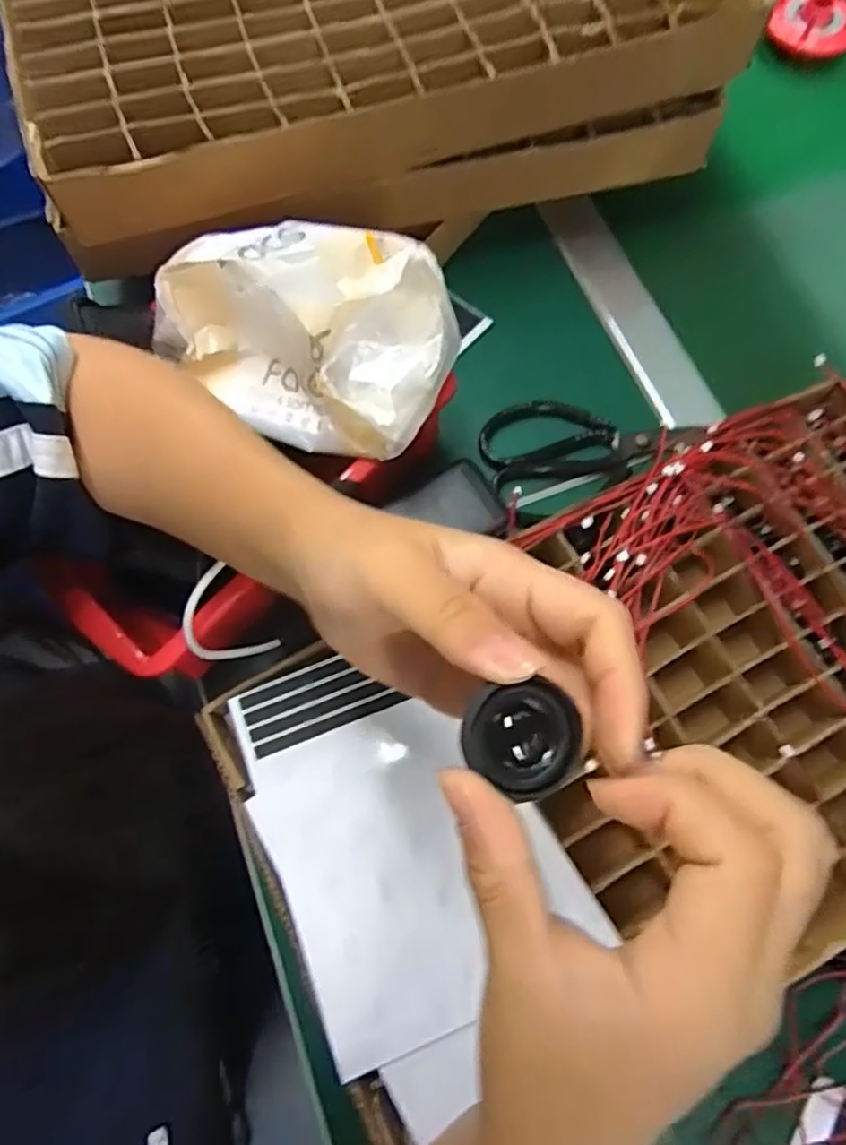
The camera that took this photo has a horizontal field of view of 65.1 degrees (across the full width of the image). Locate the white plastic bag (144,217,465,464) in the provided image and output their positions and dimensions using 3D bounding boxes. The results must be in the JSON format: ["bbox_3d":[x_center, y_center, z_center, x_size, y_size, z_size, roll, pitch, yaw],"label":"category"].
[{"bbox_3d":[-0.070,-0.131,0.356,0.168,0.092,0.082,22,72,7],"label":"white plastic bag"}]

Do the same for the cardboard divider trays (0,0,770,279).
[{"bbox_3d":[-0.030,-0.359,0.442,0.447,0.089,0.250,-17,71,-6],"label":"cardboard divider trays"}]

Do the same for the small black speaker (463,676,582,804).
[{"bbox_3d":[0.025,0.043,0.166,0.030,0.012,0.026,-16,71,-6],"label":"small black speaker"}]

